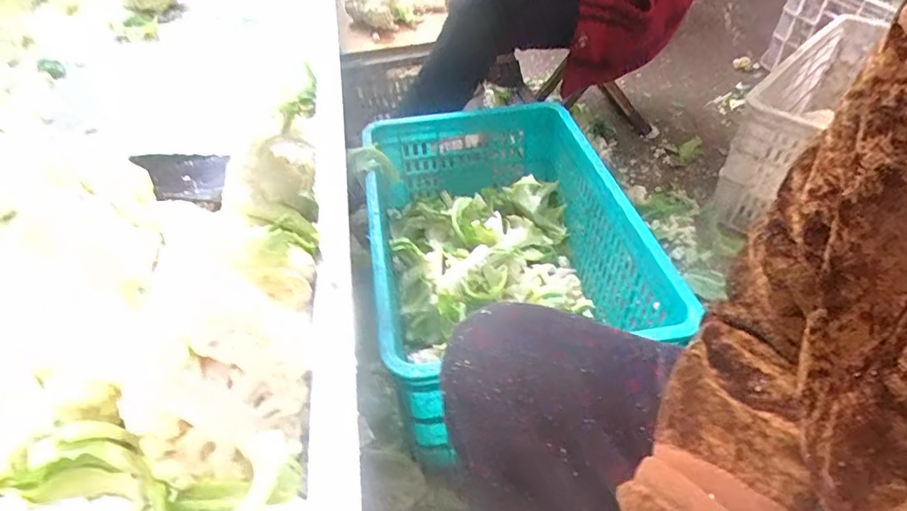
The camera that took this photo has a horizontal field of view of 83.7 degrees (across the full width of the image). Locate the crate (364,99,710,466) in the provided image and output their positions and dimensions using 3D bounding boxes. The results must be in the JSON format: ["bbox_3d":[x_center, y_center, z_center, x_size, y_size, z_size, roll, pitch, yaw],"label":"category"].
[{"bbox_3d":[0.057,-0.014,0.784,0.340,0.238,0.505,-8,45,-7],"label":"crate"}]

